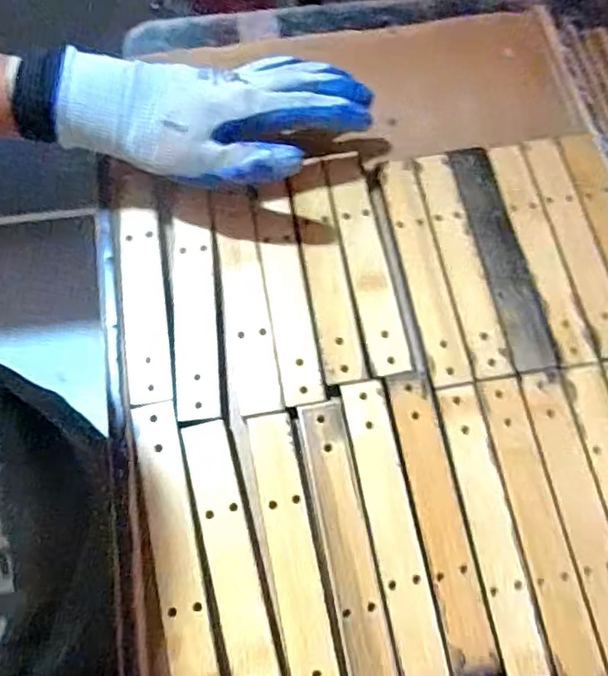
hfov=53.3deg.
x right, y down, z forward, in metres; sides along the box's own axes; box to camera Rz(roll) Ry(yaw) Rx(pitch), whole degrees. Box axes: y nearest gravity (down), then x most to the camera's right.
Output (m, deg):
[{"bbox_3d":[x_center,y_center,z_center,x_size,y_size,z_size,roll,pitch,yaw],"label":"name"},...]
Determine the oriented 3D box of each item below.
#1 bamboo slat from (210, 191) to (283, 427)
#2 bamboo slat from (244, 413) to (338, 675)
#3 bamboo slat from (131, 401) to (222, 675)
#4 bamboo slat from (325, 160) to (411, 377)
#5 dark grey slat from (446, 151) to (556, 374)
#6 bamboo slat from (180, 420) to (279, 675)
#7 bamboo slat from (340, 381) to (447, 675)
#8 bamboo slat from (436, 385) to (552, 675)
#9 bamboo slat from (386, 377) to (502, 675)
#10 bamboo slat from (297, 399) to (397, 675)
[{"bbox_3d":[-0.042,-0.028,0.417,0.033,0.006,0.166,-7,70,-4],"label":"bamboo slat"},{"bbox_3d":[-0.008,0.133,0.365,0.028,0.005,0.176,-11,70,-5],"label":"bamboo slat"},{"bbox_3d":[-0.079,0.126,0.363,0.031,0.007,0.178,-13,70,-6],"label":"bamboo slat"},{"bbox_3d":[0.043,-0.057,0.426,0.026,0.004,0.173,-8,70,-4],"label":"bamboo slat"},{"bbox_3d":[0.139,-0.058,0.430,0.029,0.004,0.172,-9,70,-5],"label":"dark grey slat"},{"bbox_3d":[-0.043,0.136,0.361,0.027,0.004,0.176,-13,70,-6],"label":"bamboo slat"},{"bbox_3d":[0.053,0.114,0.371,0.027,0.004,0.179,-9,70,-5],"label":"bamboo slat"},{"bbox_3d":[0.112,0.113,0.364,0.026,0.004,0.171,-8,70,-5],"label":"bamboo slat"},{"bbox_3d":[0.083,0.111,0.373,0.027,0.004,0.179,-8,70,-5],"label":"bamboo slat"},{"bbox_3d":[0.025,0.127,0.367,0.028,0.004,0.179,-10,70,-5],"label":"bamboo slat"}]

